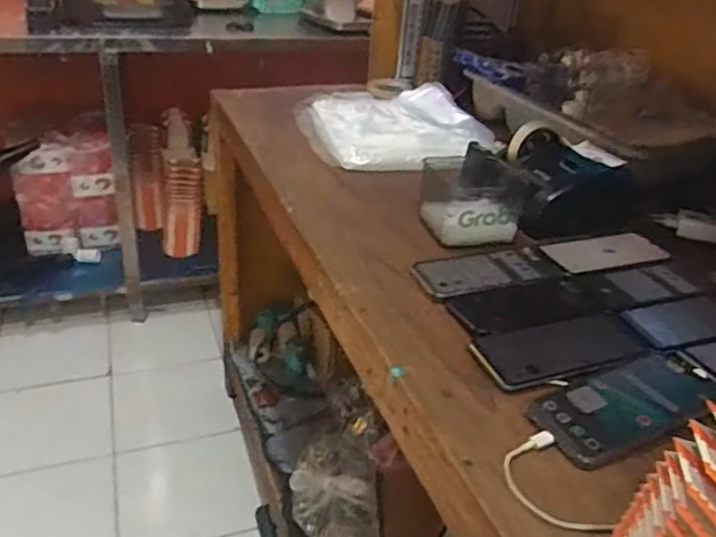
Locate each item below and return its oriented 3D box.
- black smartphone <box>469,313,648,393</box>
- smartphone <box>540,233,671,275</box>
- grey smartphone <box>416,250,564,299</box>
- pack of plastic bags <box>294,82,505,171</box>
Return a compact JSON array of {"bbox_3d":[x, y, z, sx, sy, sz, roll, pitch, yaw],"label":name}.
[{"bbox_3d":[0.206,0.079,0.645,0.179,0.011,0.087,-8,33,-22],"label":"black smartphone"},{"bbox_3d":[0.319,-0.021,0.826,0.153,0.009,0.074,-5,32,-17],"label":"smartphone"},{"bbox_3d":[0.150,0.003,0.764,0.165,0.008,0.073,-8,33,-22],"label":"grey smartphone"},{"bbox_3d":[0.060,-0.262,1.140,0.327,0.075,0.325,2,30,-6],"label":"pack of plastic bags"}]

